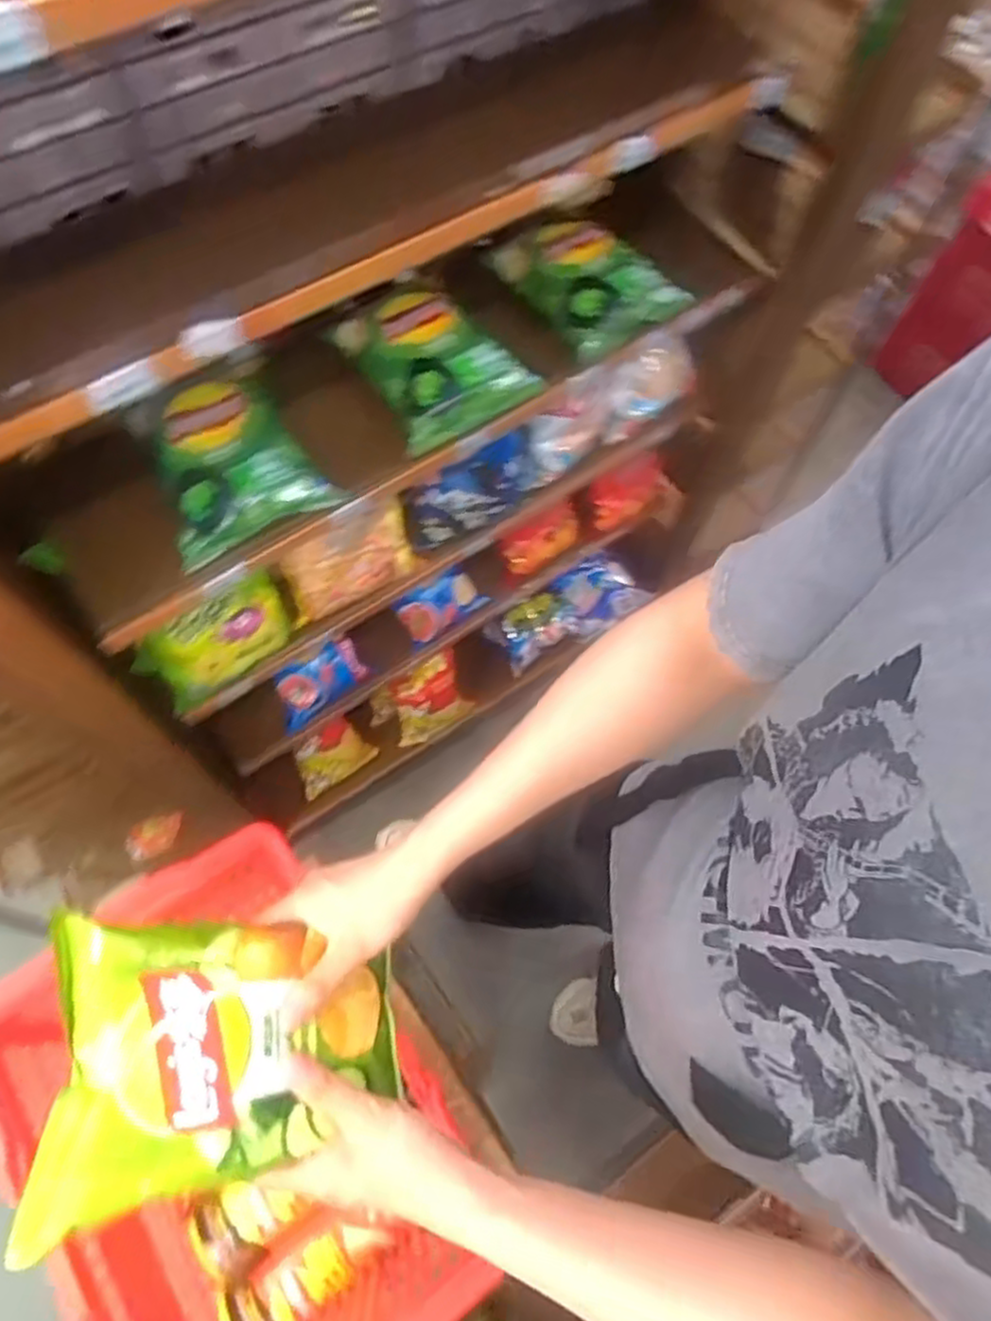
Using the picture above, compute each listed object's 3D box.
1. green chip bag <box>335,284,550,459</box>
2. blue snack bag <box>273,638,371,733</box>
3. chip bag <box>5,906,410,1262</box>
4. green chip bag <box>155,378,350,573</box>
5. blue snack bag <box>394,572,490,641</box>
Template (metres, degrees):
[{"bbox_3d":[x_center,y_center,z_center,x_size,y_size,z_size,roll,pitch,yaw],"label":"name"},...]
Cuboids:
[{"bbox_3d":[-0.064,-0.346,0.844,0.168,0.053,0.195,-28,70,-14],"label":"green chip bag"},{"bbox_3d":[-0.283,0.033,1.200,0.156,0.071,0.068,-40,74,-18],"label":"blue snack bag"},{"bbox_3d":[-0.155,0.239,0.459,0.211,0.037,0.150,13,62,-33],"label":"chip bag"},{"bbox_3d":[-0.276,-0.208,0.785,0.168,0.049,0.183,-26,70,-14],"label":"green chip bag"},{"bbox_3d":[-0.085,-0.101,1.256,0.162,0.105,0.054,-36,72,-17],"label":"blue snack bag"}]

